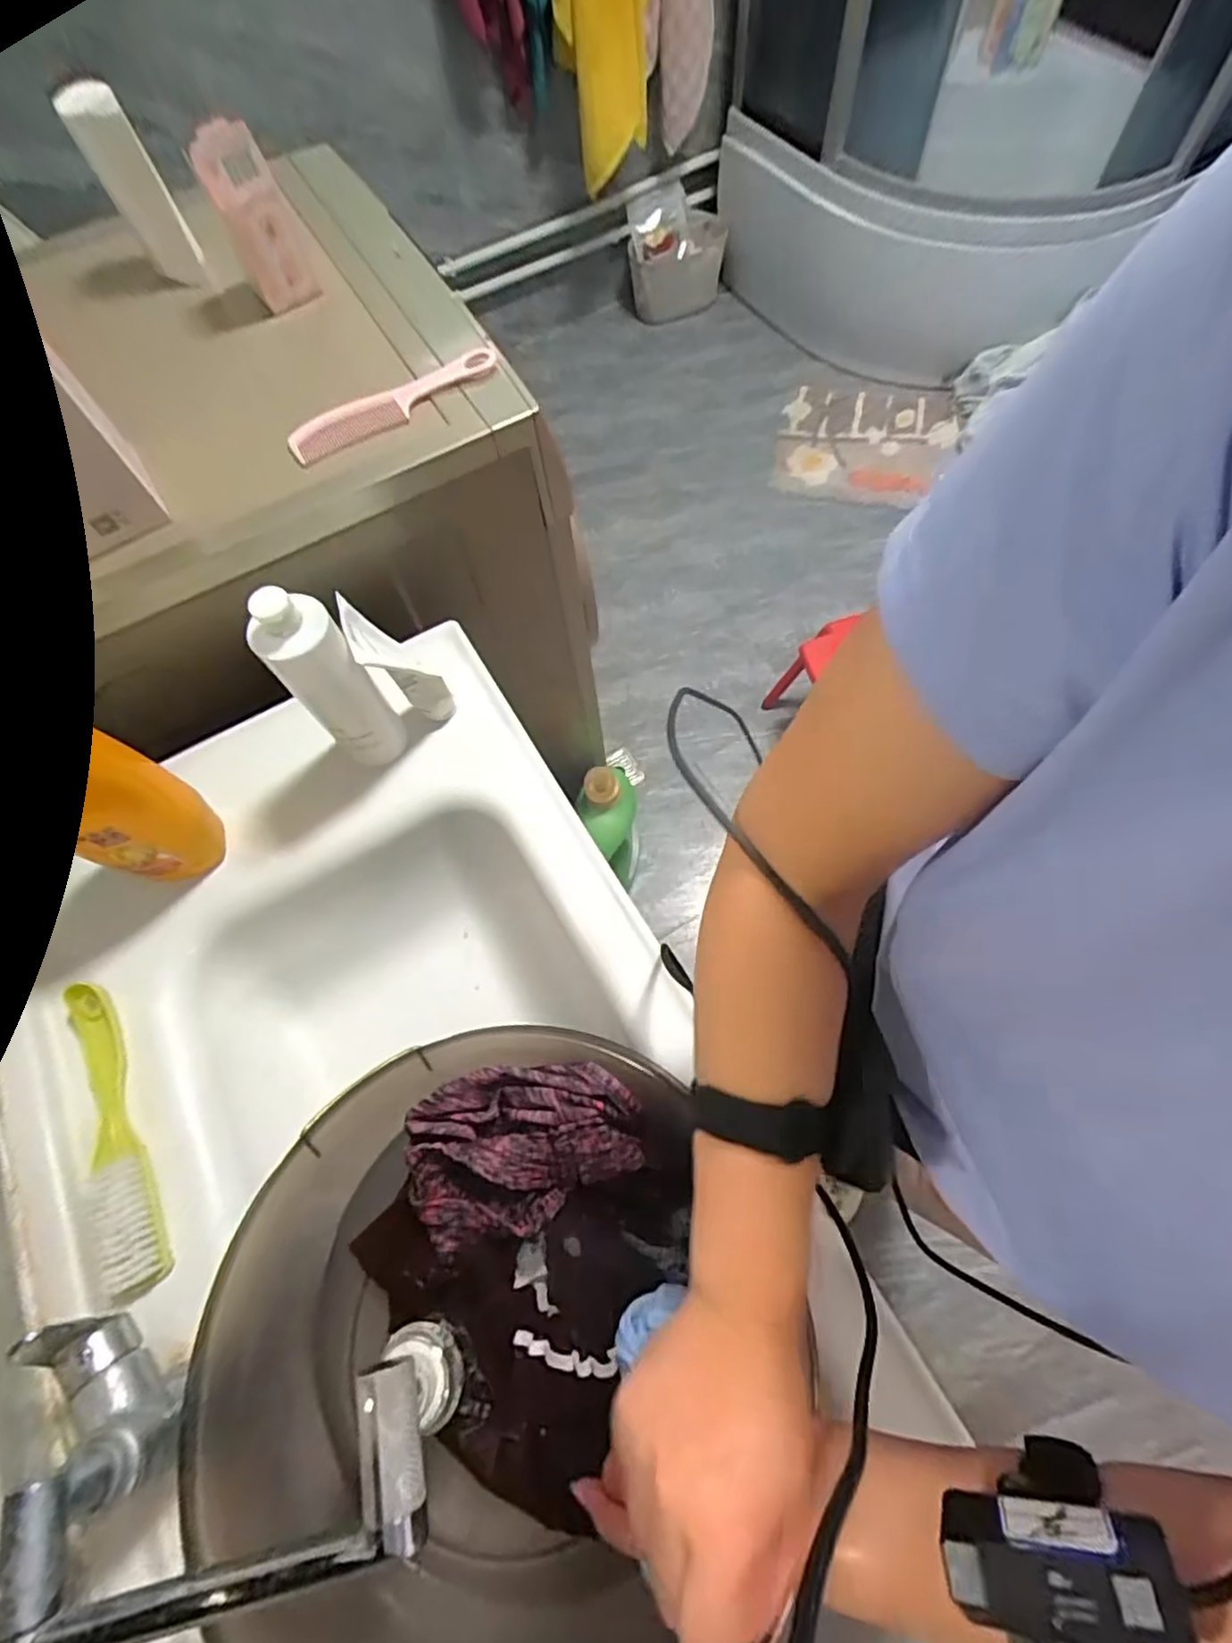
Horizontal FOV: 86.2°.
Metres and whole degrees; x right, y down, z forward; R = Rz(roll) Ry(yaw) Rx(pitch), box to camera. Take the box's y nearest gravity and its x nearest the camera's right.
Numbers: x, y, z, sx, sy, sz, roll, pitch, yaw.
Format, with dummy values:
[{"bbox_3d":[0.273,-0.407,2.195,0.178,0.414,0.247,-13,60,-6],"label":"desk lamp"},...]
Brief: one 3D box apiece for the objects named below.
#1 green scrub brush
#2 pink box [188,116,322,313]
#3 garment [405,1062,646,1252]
[{"bbox_3d":[-0.388,0.237,0.509,0.047,0.037,0.233,-24,69,-7],"label":"green scrub brush"},{"bbox_3d":[-0.348,-0.580,0.639,0.067,0.138,0.044,-24,69,-7],"label":"pink box"},{"bbox_3d":[-0.071,0.245,0.498,0.176,0.047,0.117,-13,68,-3],"label":"garment"}]

